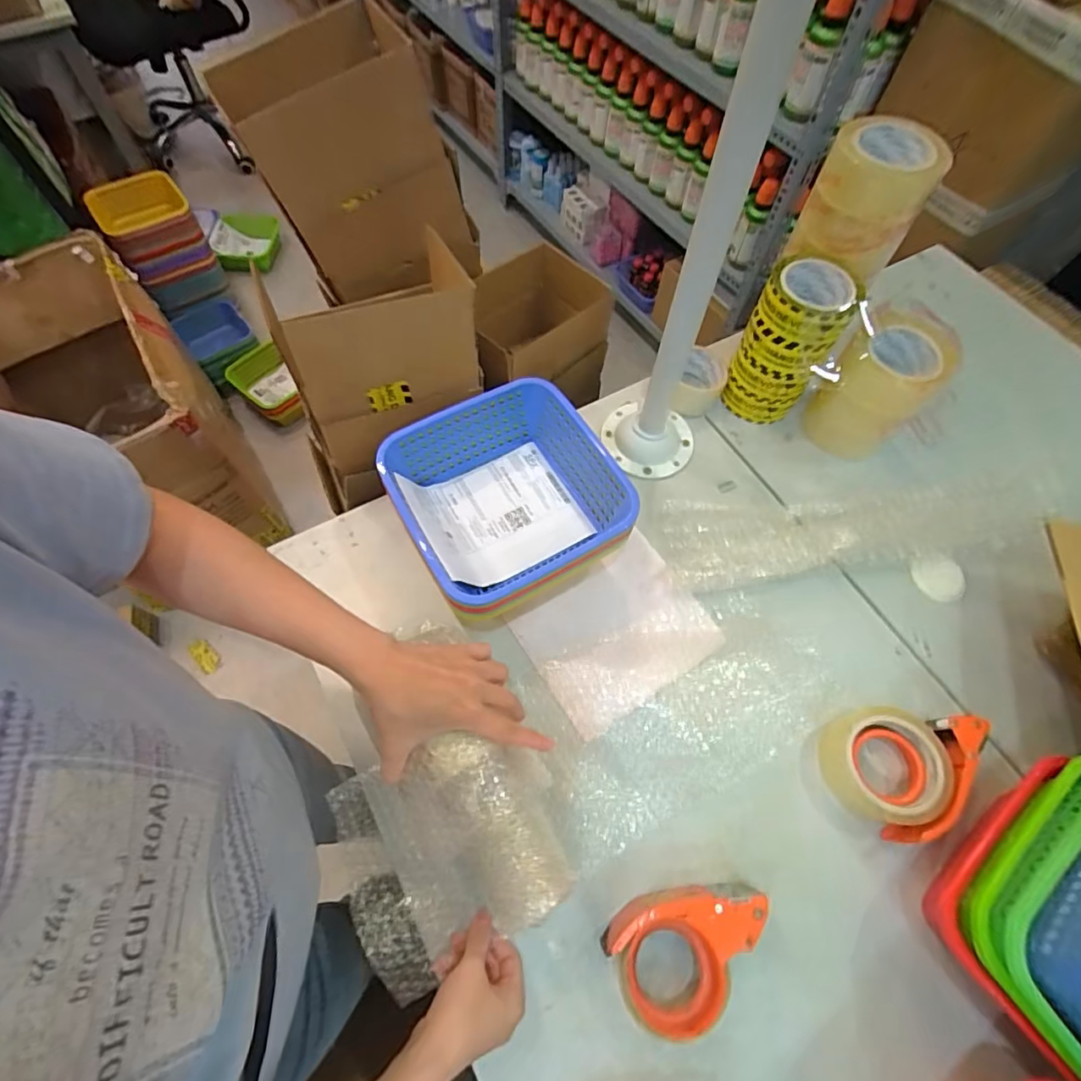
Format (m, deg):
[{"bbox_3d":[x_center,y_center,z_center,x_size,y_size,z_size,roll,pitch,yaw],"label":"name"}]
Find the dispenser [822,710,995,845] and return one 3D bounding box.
[{"bbox_3d":[0.362,0.216,0.545,0.151,0.055,0.110,-30,68,-15],"label":"dispenser"}]

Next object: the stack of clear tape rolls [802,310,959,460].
[{"bbox_3d":[0.423,-0.195,0.683,0.108,0.139,0.133,34,68,14],"label":"stack of clear tape rolls"}]

